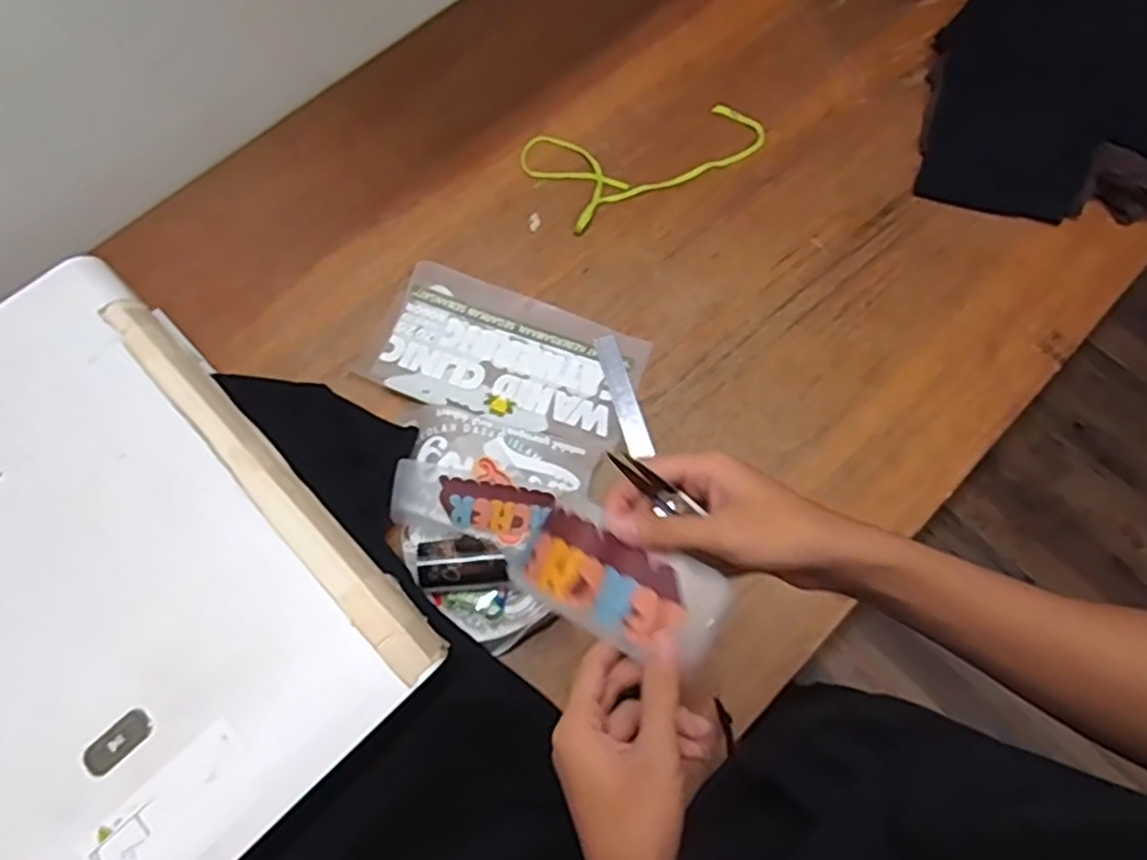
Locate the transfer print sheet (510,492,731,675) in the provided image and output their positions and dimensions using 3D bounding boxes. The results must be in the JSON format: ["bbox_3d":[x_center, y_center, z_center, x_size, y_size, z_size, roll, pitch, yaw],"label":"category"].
[{"bbox_3d":[0.028,0.088,0.422,0.112,0.012,0.063,31,78,7],"label":"transfer print sheet"}]

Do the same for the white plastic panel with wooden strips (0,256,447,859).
[{"bbox_3d":[-0.412,0.129,0.562,0.400,0.030,0.500,-42,77,-14],"label":"white plastic panel with wooden strips"}]

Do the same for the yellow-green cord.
[{"bbox_3d":[0.088,-0.355,0.917,0.287,0.011,0.149,-26,67,-10],"label":"yellow-green cord"}]

